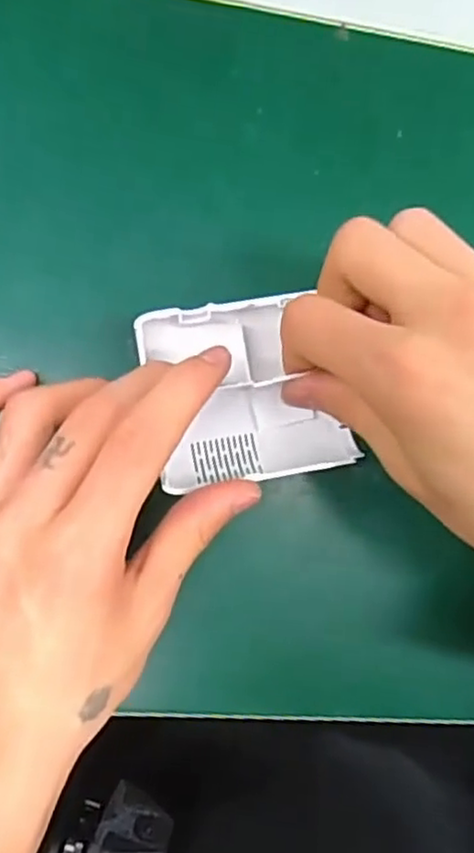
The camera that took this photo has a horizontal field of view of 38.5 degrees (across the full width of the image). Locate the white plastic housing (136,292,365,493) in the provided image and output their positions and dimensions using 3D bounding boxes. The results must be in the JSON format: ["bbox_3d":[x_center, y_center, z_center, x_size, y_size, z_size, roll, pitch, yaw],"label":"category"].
[{"bbox_3d":[0.002,-0.014,0.269,0.072,0.018,0.068,-11,91,-9],"label":"white plastic housing"}]

